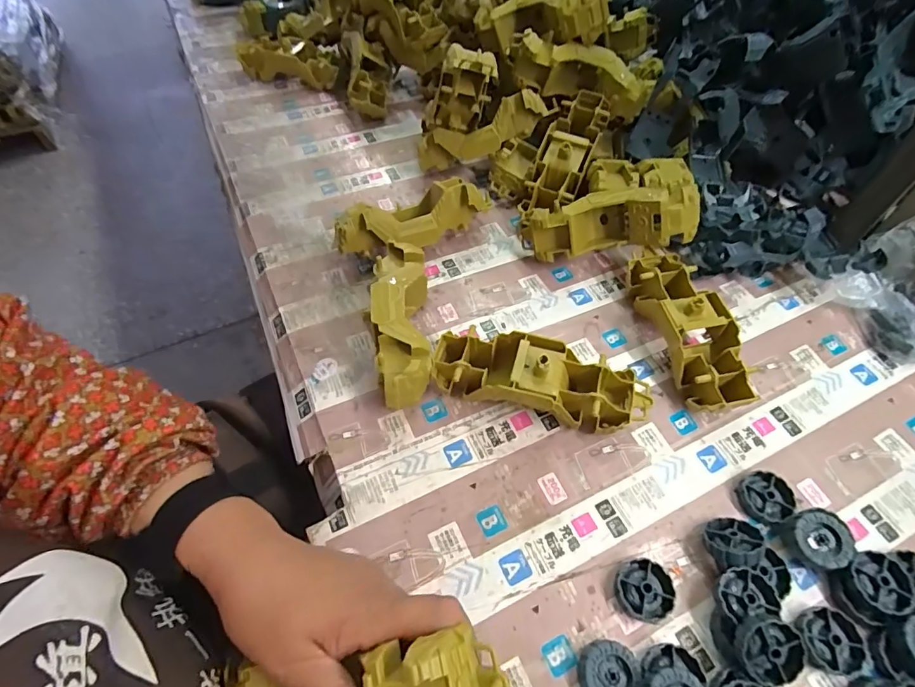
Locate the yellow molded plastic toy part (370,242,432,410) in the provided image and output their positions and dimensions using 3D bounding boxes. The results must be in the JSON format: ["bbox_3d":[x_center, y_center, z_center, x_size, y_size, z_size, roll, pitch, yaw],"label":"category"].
[{"bbox_3d":[-0.050,-0.019,0.426,0.046,0.061,0.157,-4,55,-3],"label":"yellow molded plastic toy part"}]

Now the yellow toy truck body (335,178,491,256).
[{"bbox_3d":[-0.046,-0.131,0.512,0.172,0.061,0.058,-27,60,-18],"label":"yellow toy truck body"}]

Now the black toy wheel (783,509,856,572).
[{"bbox_3d":[0.264,0.146,0.346,0.040,0.025,0.039,0,55,-1],"label":"black toy wheel"}]

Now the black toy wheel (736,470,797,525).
[{"bbox_3d":[0.241,0.121,0.368,0.038,0.013,0.038,0,55,-1],"label":"black toy wheel"}]

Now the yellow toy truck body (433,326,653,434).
[{"bbox_3d":[0.068,0.034,0.399,0.177,0.051,0.057,15,56,9],"label":"yellow toy truck body"}]

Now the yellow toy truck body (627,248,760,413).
[{"bbox_3d":[0.209,-0.014,0.434,0.061,0.057,0.165,-5,55,-5],"label":"yellow toy truck body"}]

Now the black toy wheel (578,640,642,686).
[{"bbox_3d":[0.099,0.215,0.304,0.036,0.014,0.037,0,55,-1],"label":"black toy wheel"}]

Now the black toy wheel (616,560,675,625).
[{"bbox_3d":[0.131,0.175,0.332,0.038,0.012,0.039,0,55,-1],"label":"black toy wheel"}]

